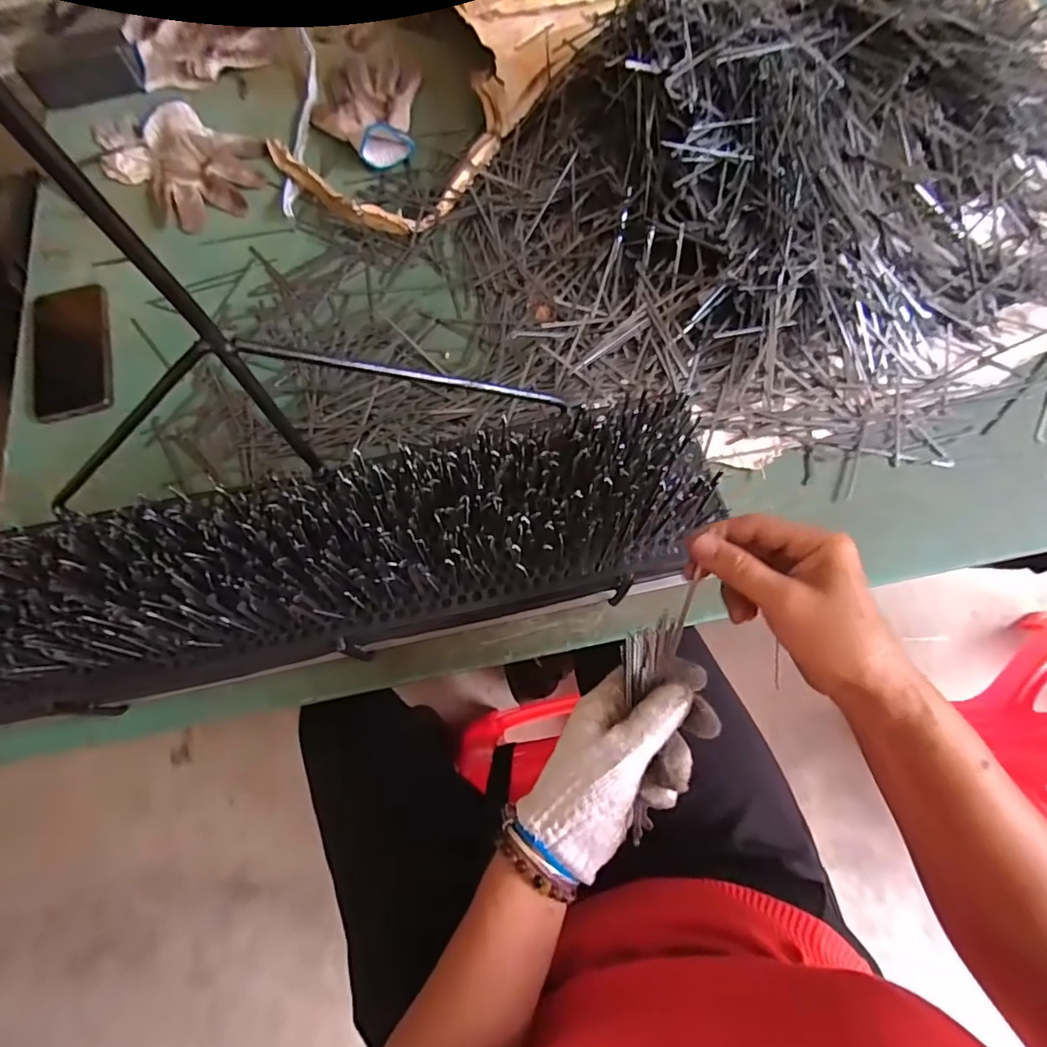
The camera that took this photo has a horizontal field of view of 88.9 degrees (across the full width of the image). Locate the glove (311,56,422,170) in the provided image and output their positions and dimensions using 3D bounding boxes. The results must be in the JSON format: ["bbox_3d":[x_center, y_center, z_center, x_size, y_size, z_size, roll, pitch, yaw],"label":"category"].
[{"bbox_3d":[-0.197,-0.530,0.671,0.123,0.032,0.192,1,73,1],"label":"glove"}]

